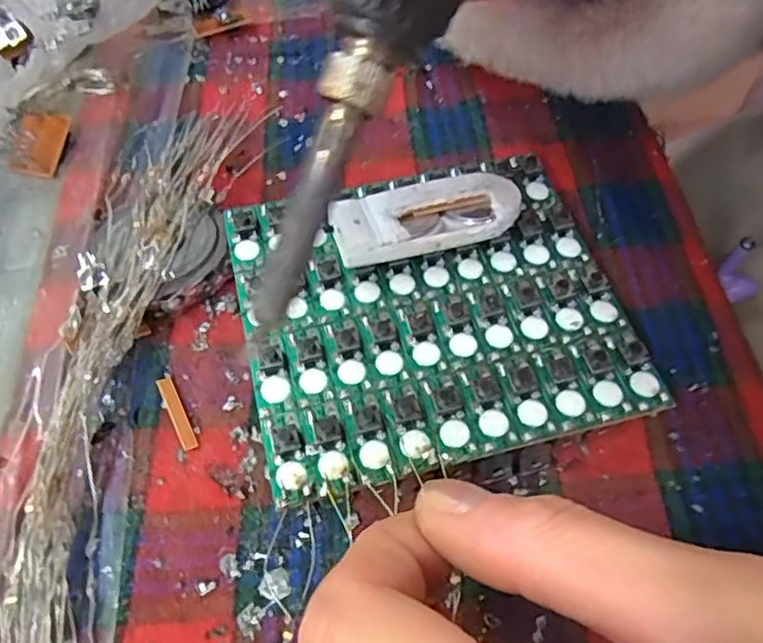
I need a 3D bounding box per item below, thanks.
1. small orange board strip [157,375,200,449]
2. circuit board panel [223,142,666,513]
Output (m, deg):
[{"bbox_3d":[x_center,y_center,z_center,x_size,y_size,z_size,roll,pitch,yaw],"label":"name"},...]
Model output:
[{"bbox_3d":[-0.053,0.023,0.168,0.004,0.004,0.021,-25,60,-14],"label":"small orange board strip"},{"bbox_3d":[0.012,-0.006,0.169,0.093,0.005,0.086,-13,58,-7],"label":"circuit board panel"}]

